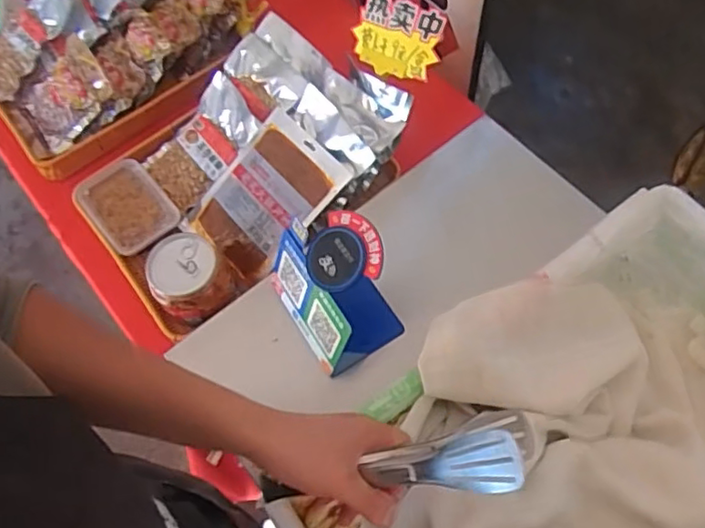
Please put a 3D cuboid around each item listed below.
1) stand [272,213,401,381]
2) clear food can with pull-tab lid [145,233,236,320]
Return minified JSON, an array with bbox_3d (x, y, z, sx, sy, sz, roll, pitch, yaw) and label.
[{"bbox_3d":[-0.023,0.031,0.786,0.121,0.188,0.162,-30,66,-11],"label":"stand"},{"bbox_3d":[-0.233,0.023,0.908,0.116,0.092,0.121,-20,65,-6],"label":"clear food can with pull-tab lid"}]

